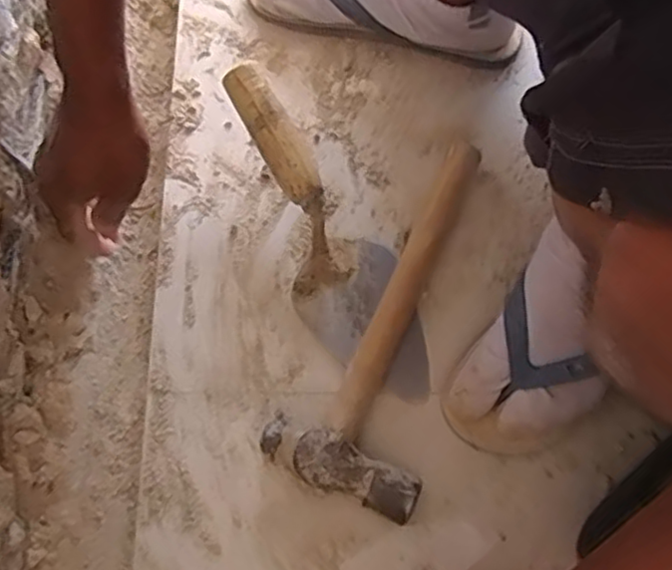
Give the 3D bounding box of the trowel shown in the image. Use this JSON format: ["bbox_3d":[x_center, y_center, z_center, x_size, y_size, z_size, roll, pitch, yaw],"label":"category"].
[{"bbox_3d":[-0.008,-0.038,0.561,0.087,0.048,0.286,-30,96,-13],"label":"trowel"}]

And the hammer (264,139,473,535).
[{"bbox_3d":[0.046,0.028,0.557,0.117,0.035,0.284,21,70,5],"label":"hammer"}]

